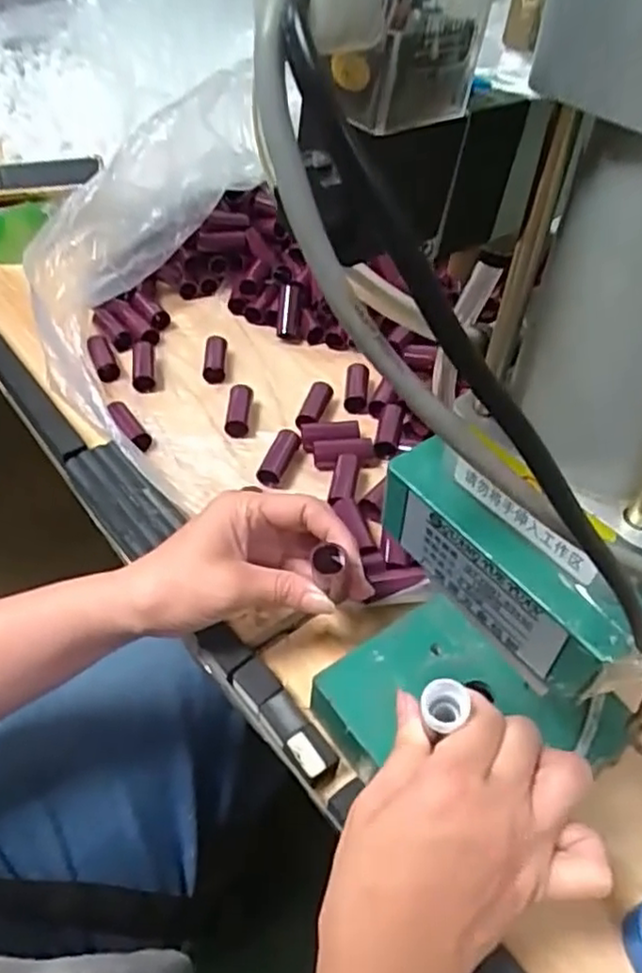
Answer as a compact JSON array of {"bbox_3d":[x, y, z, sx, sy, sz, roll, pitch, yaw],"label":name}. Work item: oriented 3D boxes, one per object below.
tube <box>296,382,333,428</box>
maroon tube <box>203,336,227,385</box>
[{"bbox_3d":[-0.006,-0.063,0.559,0.020,0.020,0.051,12,50,12],"label":"tube"},{"bbox_3d":[-0.095,-0.113,0.603,0.021,0.021,0.046,-2,48,0],"label":"maroon tube"}]

